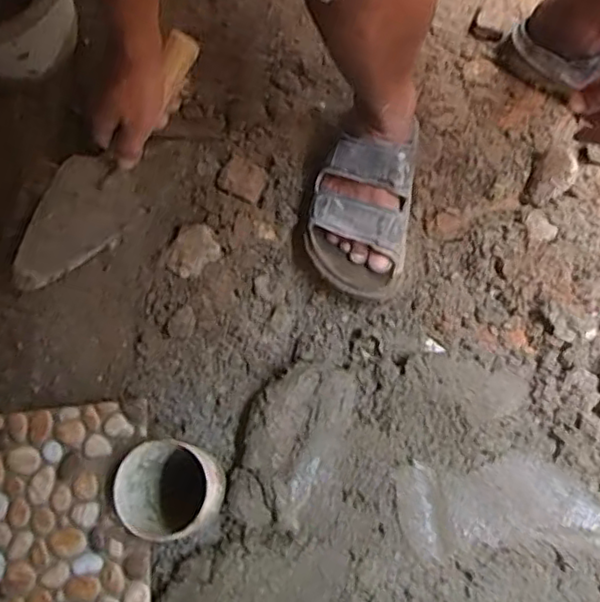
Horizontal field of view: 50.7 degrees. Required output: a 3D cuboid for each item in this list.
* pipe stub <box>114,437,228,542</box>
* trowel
[{"bbox_3d":[-0.127,0.191,0.631,0.087,0.095,0.091,-2,71,5],"label":"pipe stub"},{"bbox_3d":[-0.193,-0.129,0.630,0.077,0.056,0.283,48,109,17],"label":"trowel"}]

